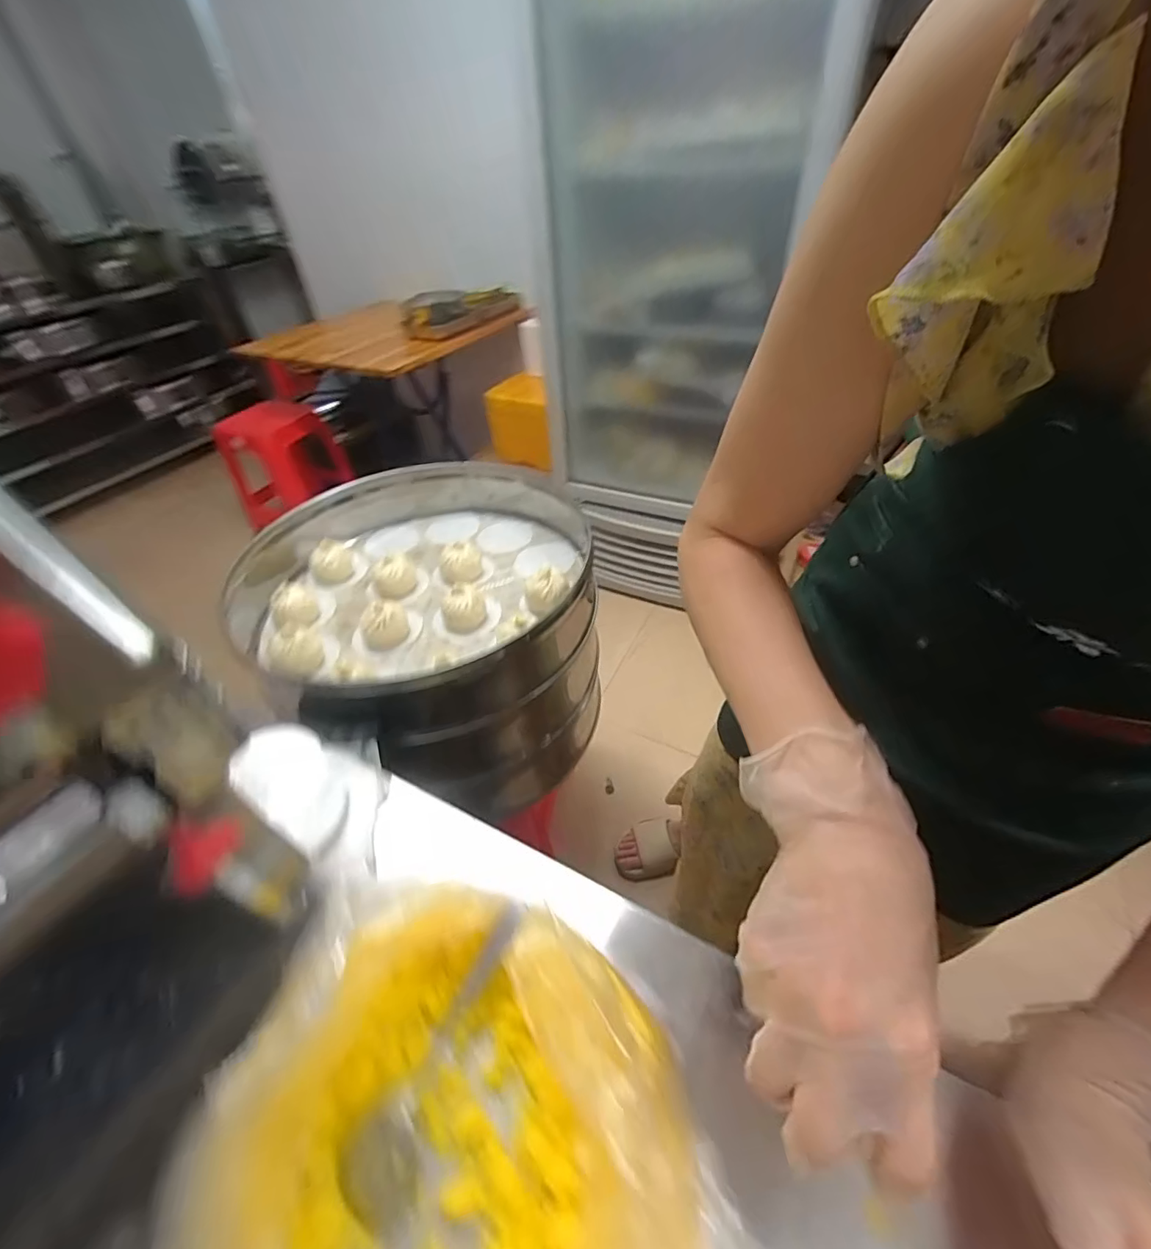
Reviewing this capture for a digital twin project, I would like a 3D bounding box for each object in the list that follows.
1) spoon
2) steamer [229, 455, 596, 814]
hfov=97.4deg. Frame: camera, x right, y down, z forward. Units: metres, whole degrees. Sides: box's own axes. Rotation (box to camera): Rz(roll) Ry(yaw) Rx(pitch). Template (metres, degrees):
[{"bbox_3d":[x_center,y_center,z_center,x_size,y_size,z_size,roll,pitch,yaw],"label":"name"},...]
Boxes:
[{"bbox_3d":[-0.087,0.255,0.312,0.046,0.027,0.158,13,46,20],"label":"spoon"},{"bbox_3d":[-0.213,-0.015,0.844,0.541,0.316,0.506,-2,44,2],"label":"steamer"}]

